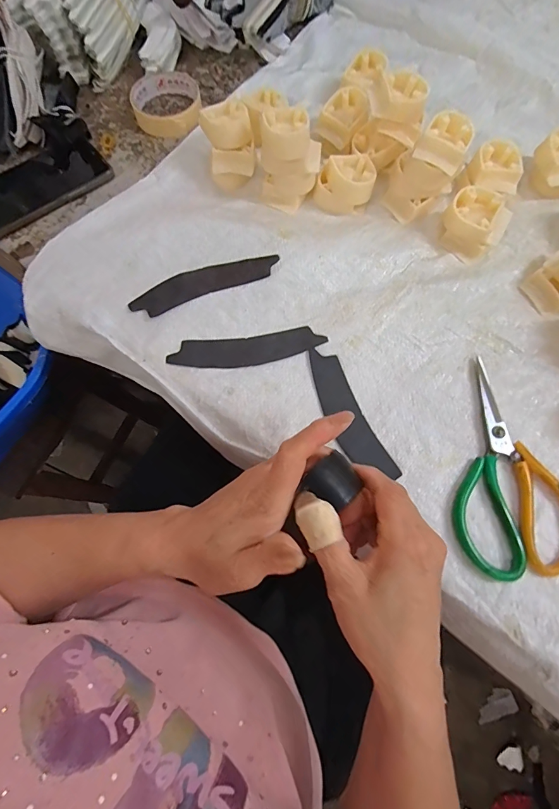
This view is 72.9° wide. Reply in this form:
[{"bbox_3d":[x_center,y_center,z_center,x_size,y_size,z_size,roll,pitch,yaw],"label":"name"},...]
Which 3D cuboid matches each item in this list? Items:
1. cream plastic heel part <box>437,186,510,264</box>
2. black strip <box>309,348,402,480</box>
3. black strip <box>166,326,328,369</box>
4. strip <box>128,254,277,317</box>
[{"bbox_3d":[0.207,-0.194,0.402,0.056,0.038,0.064,-38,75,-11],"label":"cream plastic heel part"},{"bbox_3d":[0.063,0.009,0.359,0.035,0.004,0.138,-24,73,-7],"label":"black strip"},{"bbox_3d":[-0.032,-0.055,0.378,0.151,0.004,0.035,-9,72,-2],"label":"black strip"},{"bbox_3d":[-0.076,-0.125,0.389,0.152,0.005,0.034,-21,74,-7],"label":"strip"}]

